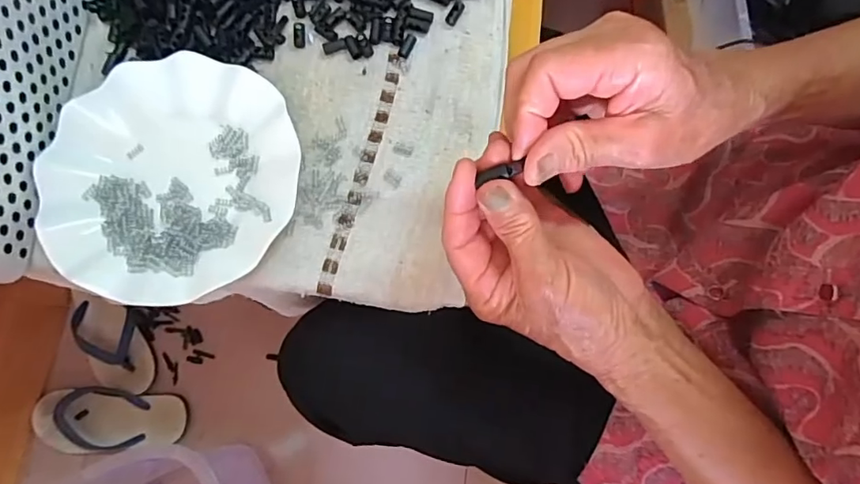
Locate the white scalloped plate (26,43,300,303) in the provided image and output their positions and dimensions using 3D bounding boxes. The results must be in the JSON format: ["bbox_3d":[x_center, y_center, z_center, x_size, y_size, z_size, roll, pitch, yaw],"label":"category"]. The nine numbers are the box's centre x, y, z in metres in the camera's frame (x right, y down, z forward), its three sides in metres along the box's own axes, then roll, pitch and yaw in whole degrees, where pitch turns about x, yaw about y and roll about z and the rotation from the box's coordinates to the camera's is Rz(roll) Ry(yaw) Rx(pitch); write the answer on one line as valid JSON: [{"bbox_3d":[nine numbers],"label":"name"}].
[{"bbox_3d":[-0.189,-0.048,0.384,0.181,0.020,0.179,0,76,0],"label":"white scalloped plate"}]

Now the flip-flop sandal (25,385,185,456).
[{"bbox_3d":[-0.511,0.277,0.827,0.243,0.034,0.097,-4,76,0],"label":"flip-flop sandal"}]

